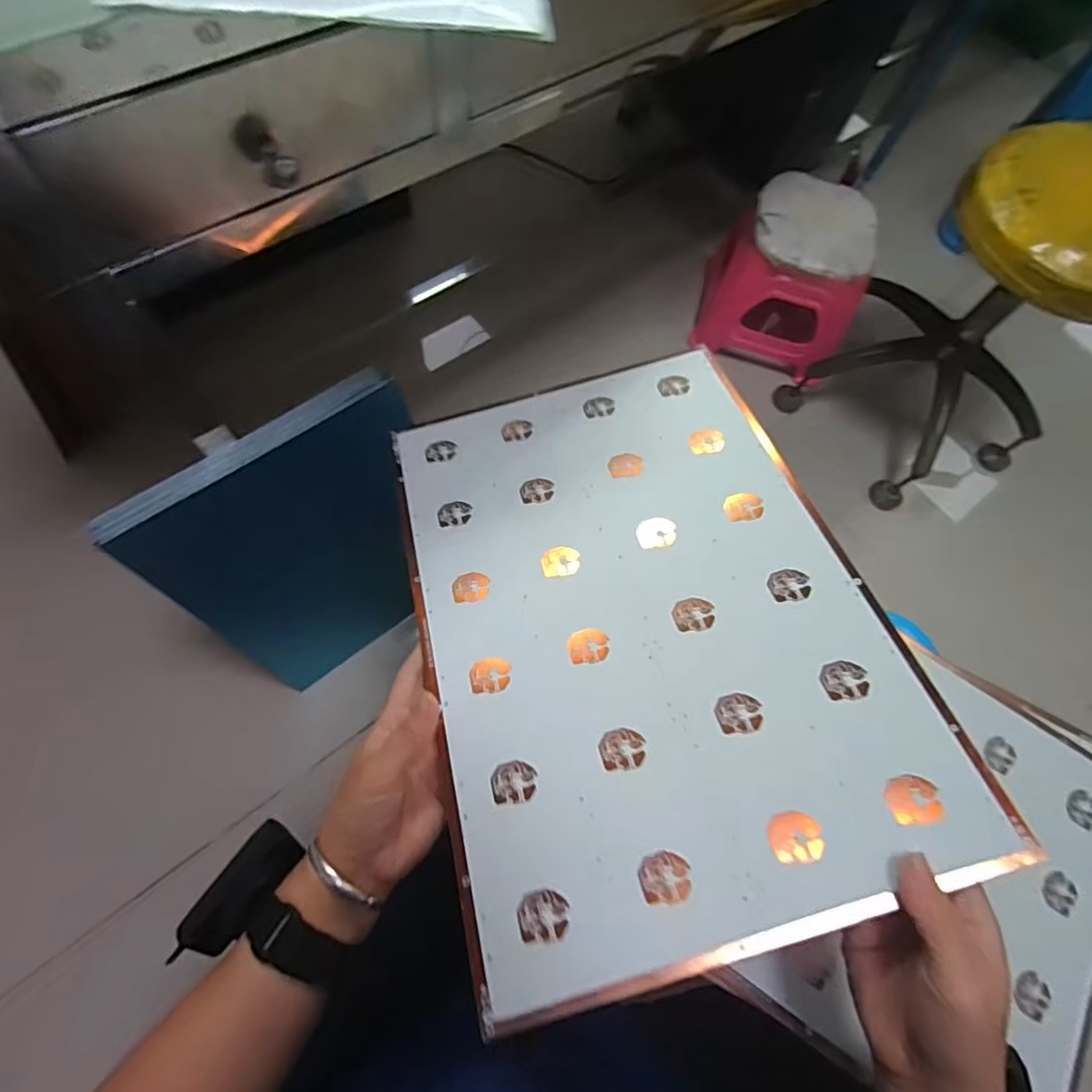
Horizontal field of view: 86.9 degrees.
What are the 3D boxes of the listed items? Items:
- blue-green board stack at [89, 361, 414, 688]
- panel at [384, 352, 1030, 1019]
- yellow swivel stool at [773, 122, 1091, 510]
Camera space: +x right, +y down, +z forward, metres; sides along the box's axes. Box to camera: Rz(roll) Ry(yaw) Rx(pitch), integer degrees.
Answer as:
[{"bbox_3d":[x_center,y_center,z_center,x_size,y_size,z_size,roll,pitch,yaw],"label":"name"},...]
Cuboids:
[{"bbox_3d":[-0.275,0.017,0.717,0.296,0.414,0.030,-32,62,-17],"label":"blue-green board stack"},{"bbox_3d":[0.057,0.030,0.399,0.285,0.007,0.410,-16,57,-2],"label":"panel"},{"bbox_3d":[0.688,-0.345,0.905,0.358,0.477,0.349,-35,72,-11],"label":"yellow swivel stool"}]

